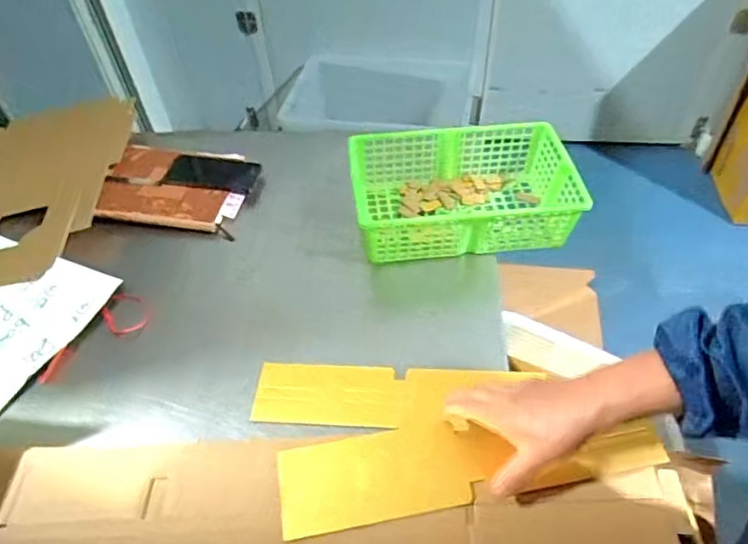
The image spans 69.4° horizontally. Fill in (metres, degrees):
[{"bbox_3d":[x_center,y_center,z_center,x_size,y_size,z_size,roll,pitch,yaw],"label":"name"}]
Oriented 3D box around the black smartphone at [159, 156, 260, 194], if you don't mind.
[{"bbox_3d":[-0.289,-0.176,0.964,0.154,0.011,0.084,6,54,-5],"label":"black smartphone"}]

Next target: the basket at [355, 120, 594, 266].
[{"bbox_3d":[0.141,-0.130,0.870,0.339,0.106,0.202,-4,49,-1],"label":"basket"}]

